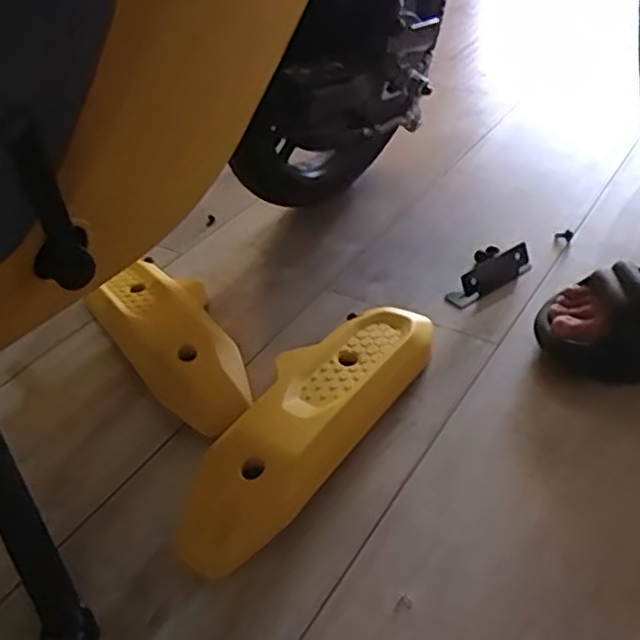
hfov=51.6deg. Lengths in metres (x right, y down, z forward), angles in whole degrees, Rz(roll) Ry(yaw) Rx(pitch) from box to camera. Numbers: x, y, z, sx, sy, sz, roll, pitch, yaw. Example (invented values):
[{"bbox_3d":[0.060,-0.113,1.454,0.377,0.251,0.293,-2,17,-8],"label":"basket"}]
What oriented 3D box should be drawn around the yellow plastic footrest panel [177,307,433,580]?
[{"bbox_3d":[-0.010,0.075,0.561,0.104,0.046,0.308,22,47,30],"label":"yellow plastic footrest panel"}]

